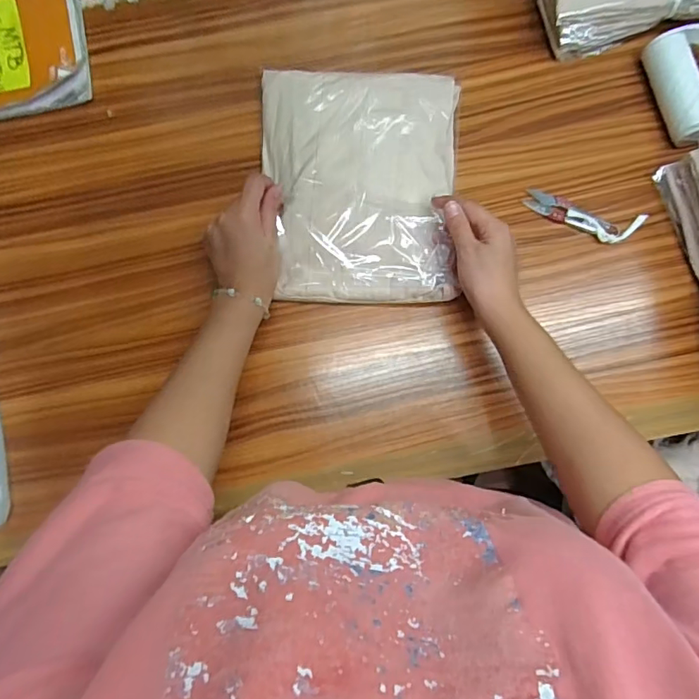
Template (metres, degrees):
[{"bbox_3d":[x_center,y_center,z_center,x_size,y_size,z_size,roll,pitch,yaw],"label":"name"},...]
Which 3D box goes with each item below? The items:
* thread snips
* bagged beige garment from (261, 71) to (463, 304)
[{"bbox_3d":[0.246,-0.139,0.537,0.121,0.009,0.038,18,83,4],"label":"thread snips"},{"bbox_3d":[0.013,-0.172,0.525,0.201,0.034,0.248,-3,82,1],"label":"bagged beige garment"}]

